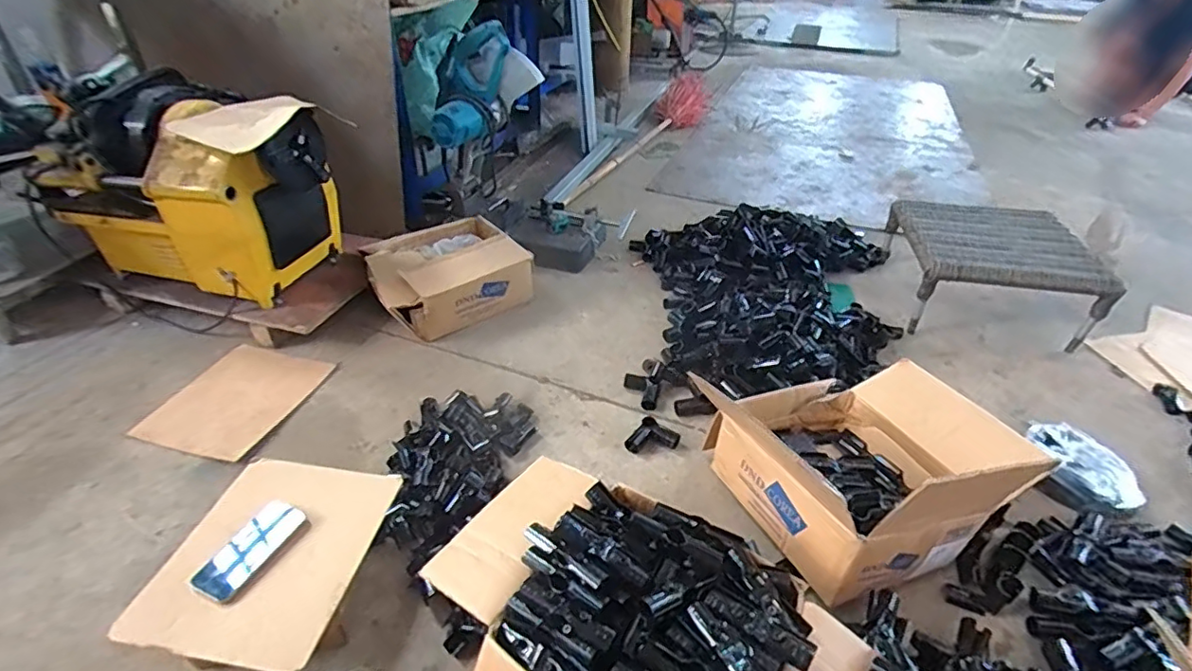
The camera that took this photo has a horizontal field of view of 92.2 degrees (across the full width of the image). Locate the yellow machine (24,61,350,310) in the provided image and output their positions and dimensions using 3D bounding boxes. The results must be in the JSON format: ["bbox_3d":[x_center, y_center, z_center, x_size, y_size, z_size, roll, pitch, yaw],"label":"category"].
[{"bbox_3d":[-0.957,-0.365,1.393,0.636,0.428,0.311,12,38,14],"label":"yellow machine"}]

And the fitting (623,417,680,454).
[{"bbox_3d":[0.113,0.207,1.122,0.083,0.033,0.089,20,40,23],"label":"fitting"}]

